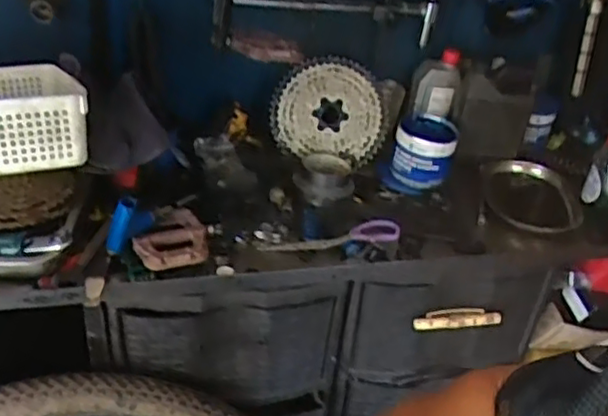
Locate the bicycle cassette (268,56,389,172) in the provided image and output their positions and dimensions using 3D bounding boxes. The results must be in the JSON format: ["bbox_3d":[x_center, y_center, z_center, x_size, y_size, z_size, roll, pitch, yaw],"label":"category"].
[{"bbox_3d":[0.050,-0.174,1.185,0.207,0.191,0.044,15,0,-3],"label":"bicycle cassette"}]

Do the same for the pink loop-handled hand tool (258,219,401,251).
[{"bbox_3d":[0.038,0.044,0.981,0.206,0.025,0.036,-8,35,1],"label":"pink loop-handled hand tool"}]

